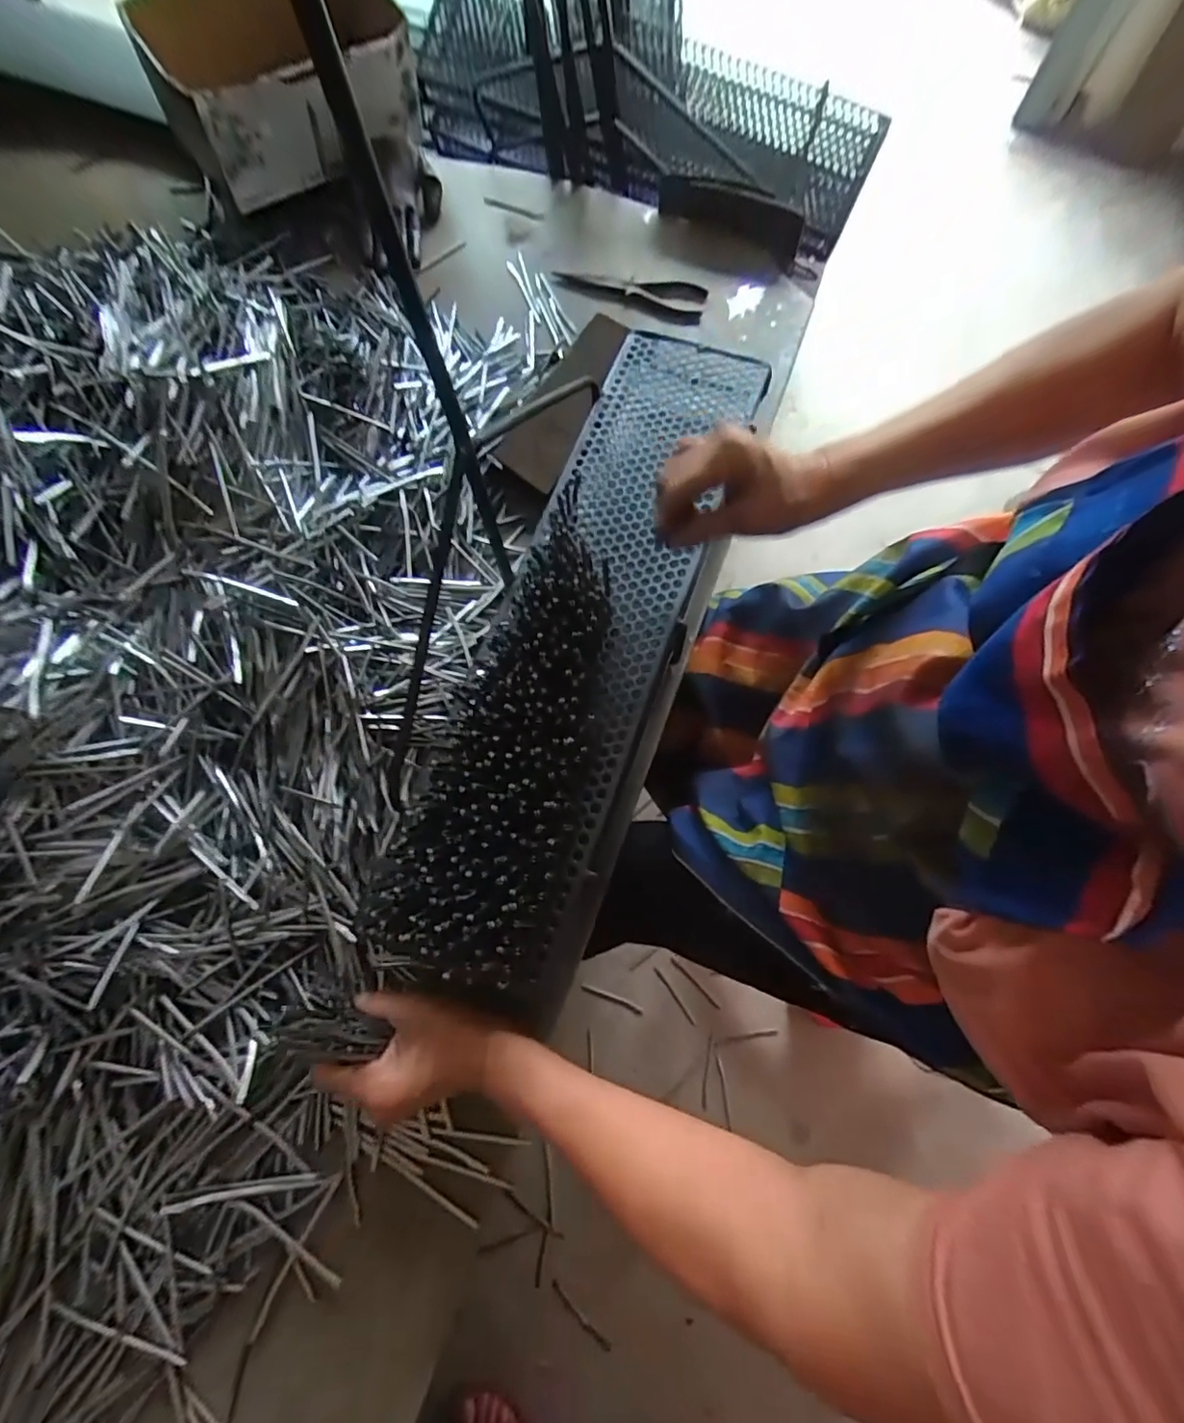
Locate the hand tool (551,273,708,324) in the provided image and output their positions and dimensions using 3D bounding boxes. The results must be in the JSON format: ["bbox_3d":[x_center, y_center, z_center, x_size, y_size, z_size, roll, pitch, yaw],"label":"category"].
[{"bbox_3d":[0.044,-0.513,0.714,0.190,0.009,0.070,6,71,2],"label":"hand tool"}]

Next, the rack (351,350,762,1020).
[{"bbox_3d":[0.011,-0.092,0.477,0.152,0.061,0.594,16,67,6],"label":"rack"}]

